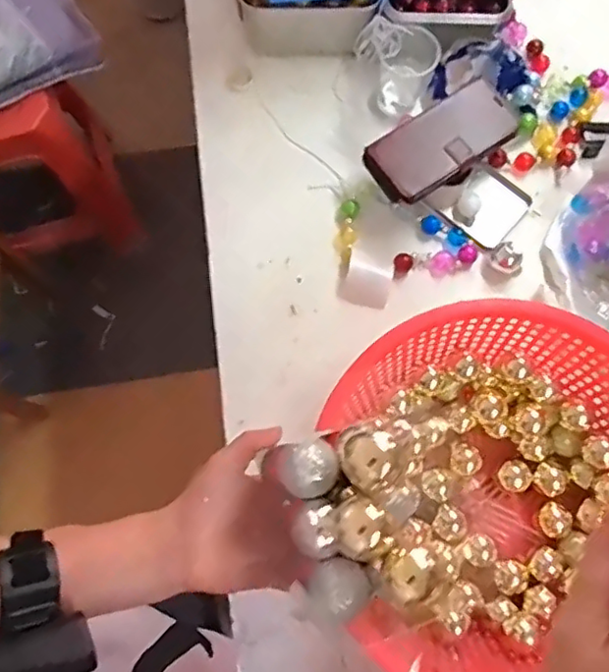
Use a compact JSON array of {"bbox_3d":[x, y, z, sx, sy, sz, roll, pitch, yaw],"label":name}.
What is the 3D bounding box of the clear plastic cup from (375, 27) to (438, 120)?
[{"bbox_3d":[0.128,-0.340,0.793,0.083,0.070,0.078,0,75,0],"label":"clear plastic cup"}]

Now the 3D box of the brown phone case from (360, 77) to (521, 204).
[{"bbox_3d":[0.164,-0.228,0.728,0.177,0.019,0.089,-36,78,-9],"label":"brown phone case"}]

